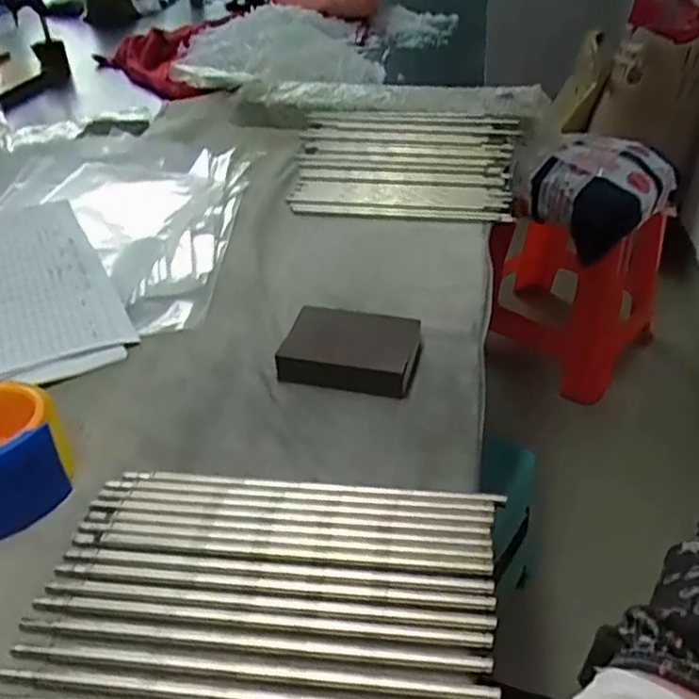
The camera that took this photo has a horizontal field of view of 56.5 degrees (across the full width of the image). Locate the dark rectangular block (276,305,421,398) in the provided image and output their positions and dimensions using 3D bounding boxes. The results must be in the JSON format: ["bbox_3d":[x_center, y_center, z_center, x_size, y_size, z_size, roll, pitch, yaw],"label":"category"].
[{"bbox_3d":[0.002,-0.002,0.495,0.098,0.025,0.071,7,38,12],"label":"dark rectangular block"}]

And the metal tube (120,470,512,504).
[{"bbox_3d":[-0.026,0.083,0.399,0.233,0.006,0.009,3,38,6],"label":"metal tube"}]

